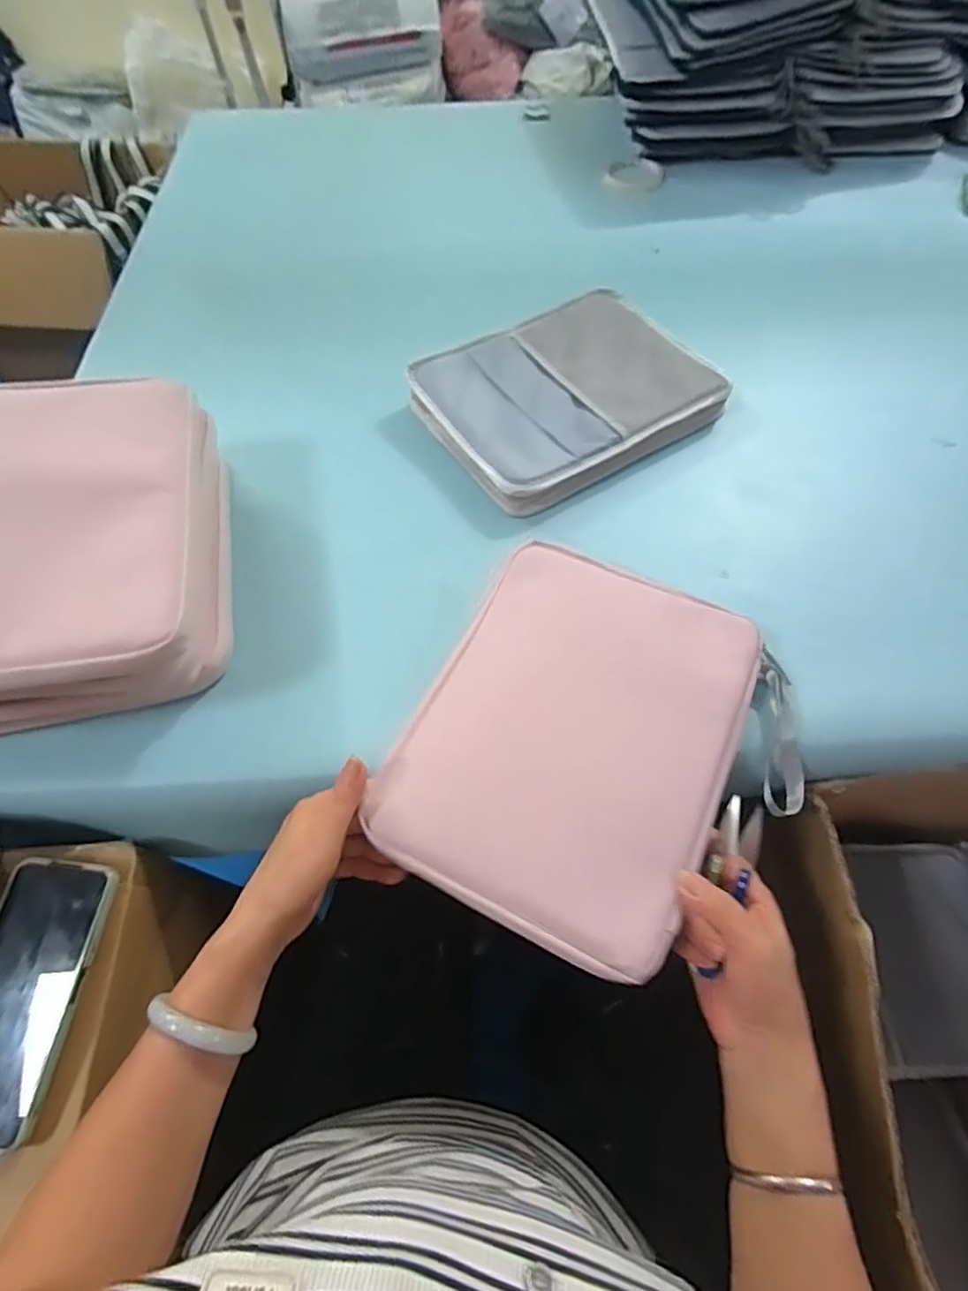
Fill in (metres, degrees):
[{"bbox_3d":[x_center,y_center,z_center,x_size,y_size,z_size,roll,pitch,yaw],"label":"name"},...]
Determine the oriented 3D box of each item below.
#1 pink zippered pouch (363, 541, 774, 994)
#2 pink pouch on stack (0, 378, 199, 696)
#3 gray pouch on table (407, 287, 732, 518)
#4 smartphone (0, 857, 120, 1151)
[{"bbox_3d":[0.067,0.060,0.441,0.215,0.026,0.276,23,63,13],"label":"pink zippered pouch"},{"bbox_3d":[-0.329,-0.095,0.434,0.211,0.047,0.276,-10,61,-5],"label":"pink pouch on stack"},{"bbox_3d":[0.082,-0.269,0.636,0.285,0.047,0.225,-32,65,-16],"label":"gray pouch on table"},{"bbox_3d":[-0.308,0.228,0.393,0.082,0.015,0.159,3,60,2],"label":"smartphone"}]

